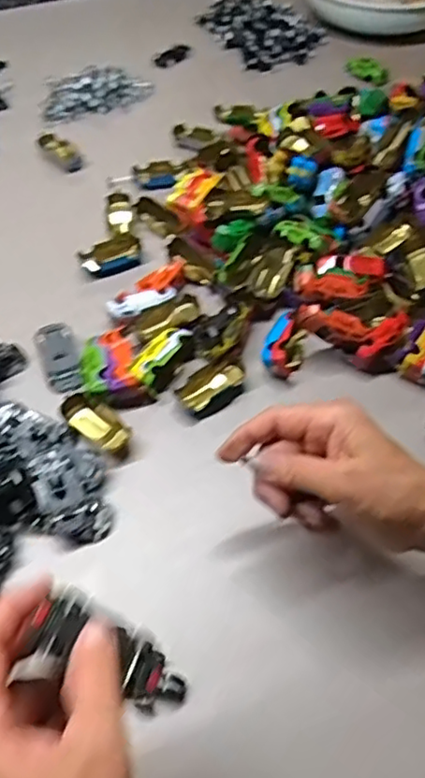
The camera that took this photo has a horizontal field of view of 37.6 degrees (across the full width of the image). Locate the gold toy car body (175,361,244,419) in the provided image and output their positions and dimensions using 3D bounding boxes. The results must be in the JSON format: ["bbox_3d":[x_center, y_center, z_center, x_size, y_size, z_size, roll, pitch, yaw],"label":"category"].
[{"bbox_3d":[0.001,-0.001,0.520,0.056,0.016,0.035,-29,58,-20],"label":"gold toy car body"}]

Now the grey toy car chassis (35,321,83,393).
[{"bbox_3d":[-0.133,-0.028,0.542,0.033,0.010,0.068,-17,70,-12],"label":"grey toy car chassis"}]

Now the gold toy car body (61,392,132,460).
[{"bbox_3d":[-0.091,0.029,0.498,0.064,0.022,0.029,36,61,25],"label":"gold toy car body"}]

